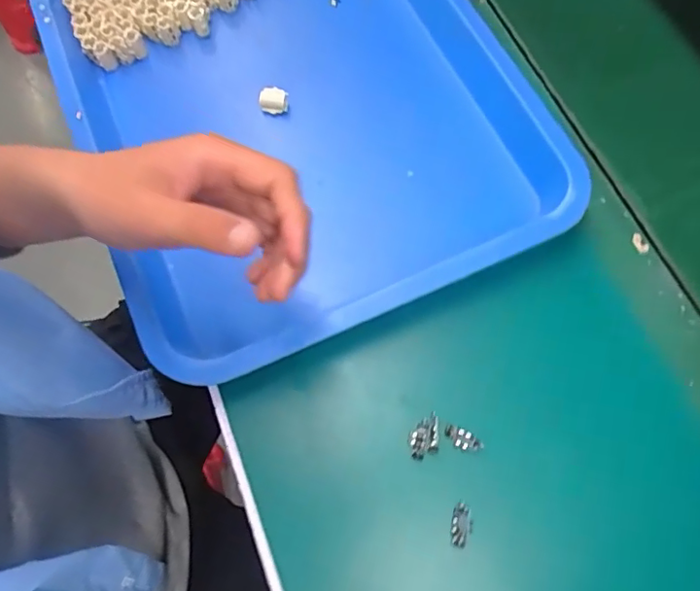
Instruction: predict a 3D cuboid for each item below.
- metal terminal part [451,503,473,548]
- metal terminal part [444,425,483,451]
[{"bbox_3d":[0.072,0.148,0.353,0.012,0.005,0.026,8,69,4],"label":"metal terminal part"},{"bbox_3d":[0.077,0.098,0.373,0.026,0.006,0.012,31,73,12],"label":"metal terminal part"}]

